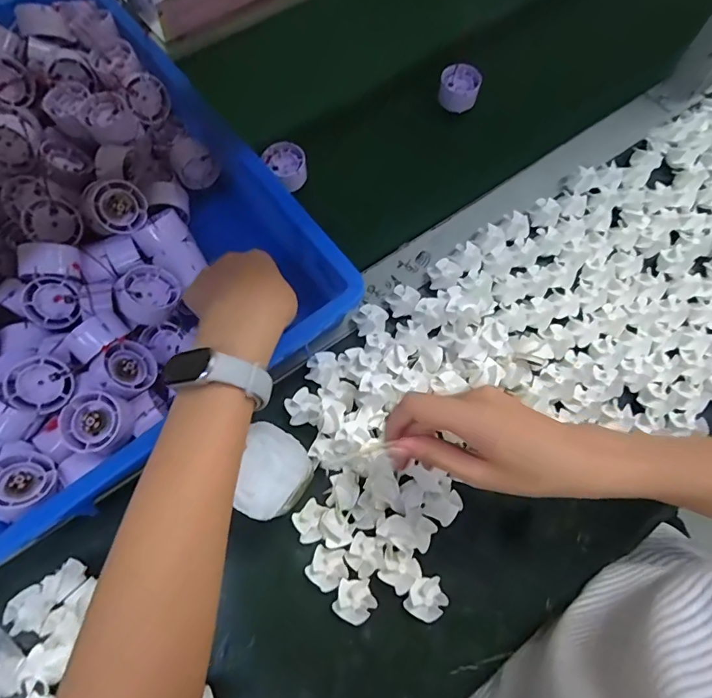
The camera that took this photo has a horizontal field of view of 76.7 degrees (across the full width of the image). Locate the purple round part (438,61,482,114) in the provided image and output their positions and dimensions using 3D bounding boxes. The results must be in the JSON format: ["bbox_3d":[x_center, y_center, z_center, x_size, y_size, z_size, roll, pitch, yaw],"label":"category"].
[{"bbox_3d":[0.124,-0.314,0.539,0.046,0.030,0.045,0,73,-1],"label":"purple round part"}]

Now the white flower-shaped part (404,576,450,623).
[{"bbox_3d":[0.059,0.204,0.370,0.030,0.018,0.033,0,73,-1],"label":"white flower-shaped part"}]

